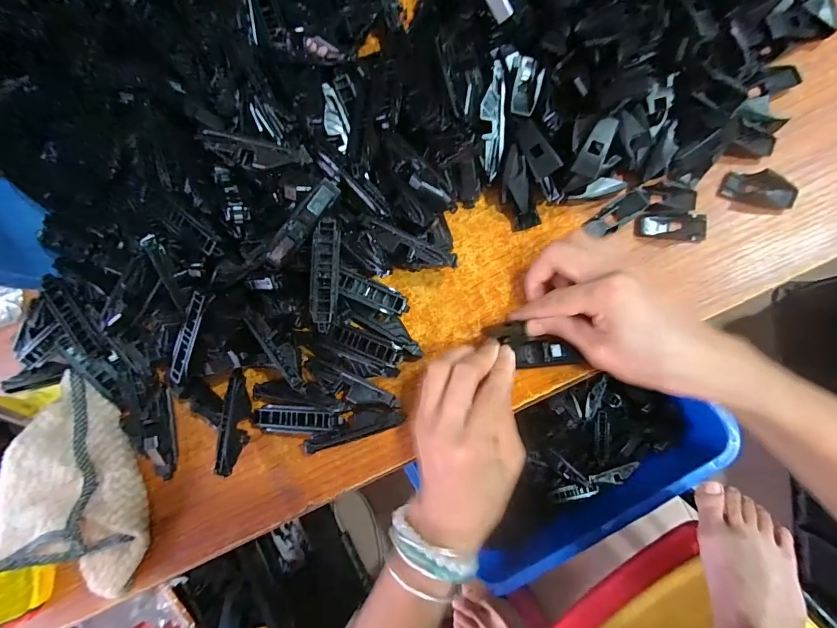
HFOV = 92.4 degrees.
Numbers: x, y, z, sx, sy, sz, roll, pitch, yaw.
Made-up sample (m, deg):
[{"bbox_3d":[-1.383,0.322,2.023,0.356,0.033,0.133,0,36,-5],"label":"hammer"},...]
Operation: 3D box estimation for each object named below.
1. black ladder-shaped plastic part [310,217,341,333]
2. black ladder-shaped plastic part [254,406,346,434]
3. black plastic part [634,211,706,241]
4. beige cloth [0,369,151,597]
[{"bbox_3d":[-0.067,-0.028,0.292,0.019,0.010,0.079,2,84,12],"label":"black ladder-shaped plastic part"},{"bbox_3d":[-0.093,0.082,0.312,0.082,0.010,0.021,-5,88,23],"label":"black ladder-shaped plastic part"},{"bbox_3d":[0.177,-0.061,0.279,0.044,0.004,0.020,5,84,13],"label":"black plastic part"},{"bbox_3d":[-0.295,0.151,0.338,0.112,0.049,0.178,-23,77,9],"label":"beige cloth"}]

